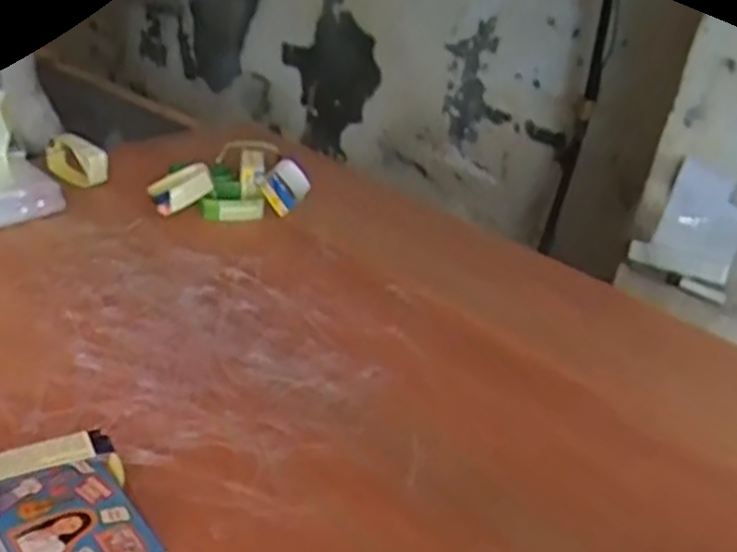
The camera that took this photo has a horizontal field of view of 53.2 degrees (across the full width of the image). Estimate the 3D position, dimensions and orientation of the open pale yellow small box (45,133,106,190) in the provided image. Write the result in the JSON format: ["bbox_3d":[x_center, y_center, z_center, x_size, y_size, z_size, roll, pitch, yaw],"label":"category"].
[{"bbox_3d":[-0.311,-0.124,0.778,0.079,0.039,0.030,24,32,32],"label":"open pale yellow small box"}]

